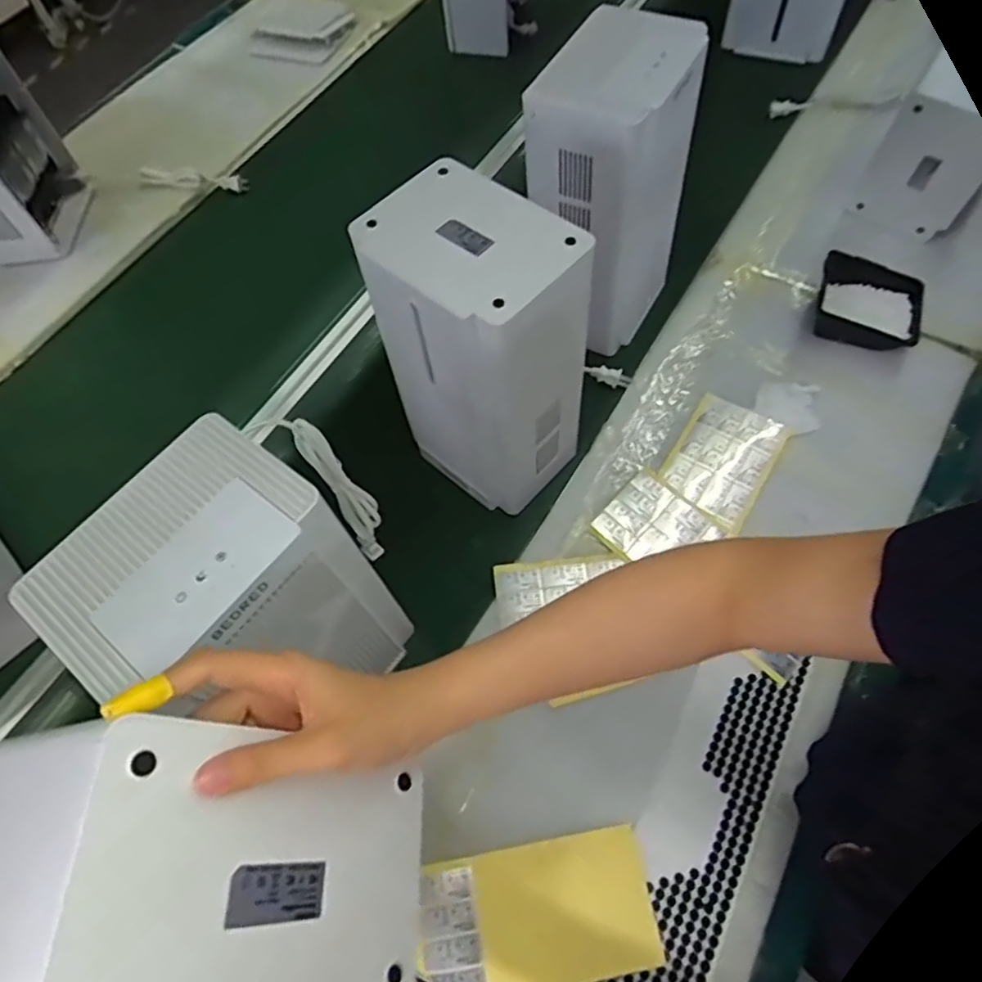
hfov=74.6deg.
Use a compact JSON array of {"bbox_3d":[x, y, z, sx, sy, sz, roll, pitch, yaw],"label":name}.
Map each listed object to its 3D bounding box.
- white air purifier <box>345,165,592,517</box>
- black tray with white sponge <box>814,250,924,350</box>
[{"bbox_3d":[-0.011,-0.136,0.717,0.192,0.358,0.130,34,67,22],"label":"white air purifier"},{"bbox_3d":[0.521,-0.258,0.878,0.139,0.069,0.123,8,60,9],"label":"black tray with white sponge"}]

